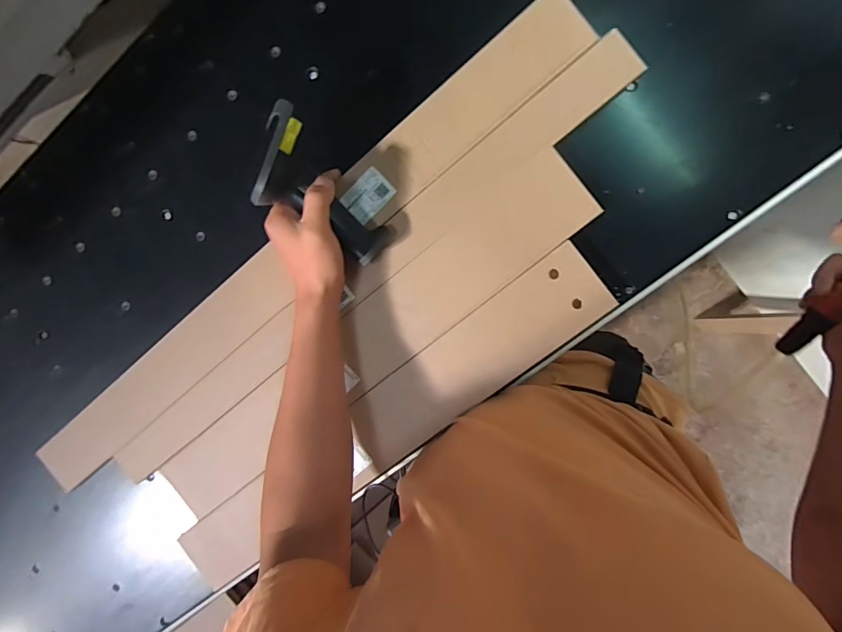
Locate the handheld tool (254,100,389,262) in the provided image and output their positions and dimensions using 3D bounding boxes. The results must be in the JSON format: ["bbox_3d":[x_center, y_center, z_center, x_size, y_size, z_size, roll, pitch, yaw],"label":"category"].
[{"bbox_3d":[-0.101,-0.115,0.435,0.081,0.045,0.163,-41,123,10],"label":"handheld tool"}]

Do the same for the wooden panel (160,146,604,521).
[{"bbox_3d":[-0.073,0.045,0.506,0.612,0.008,0.083,-38,88,10],"label":"wooden panel"}]

